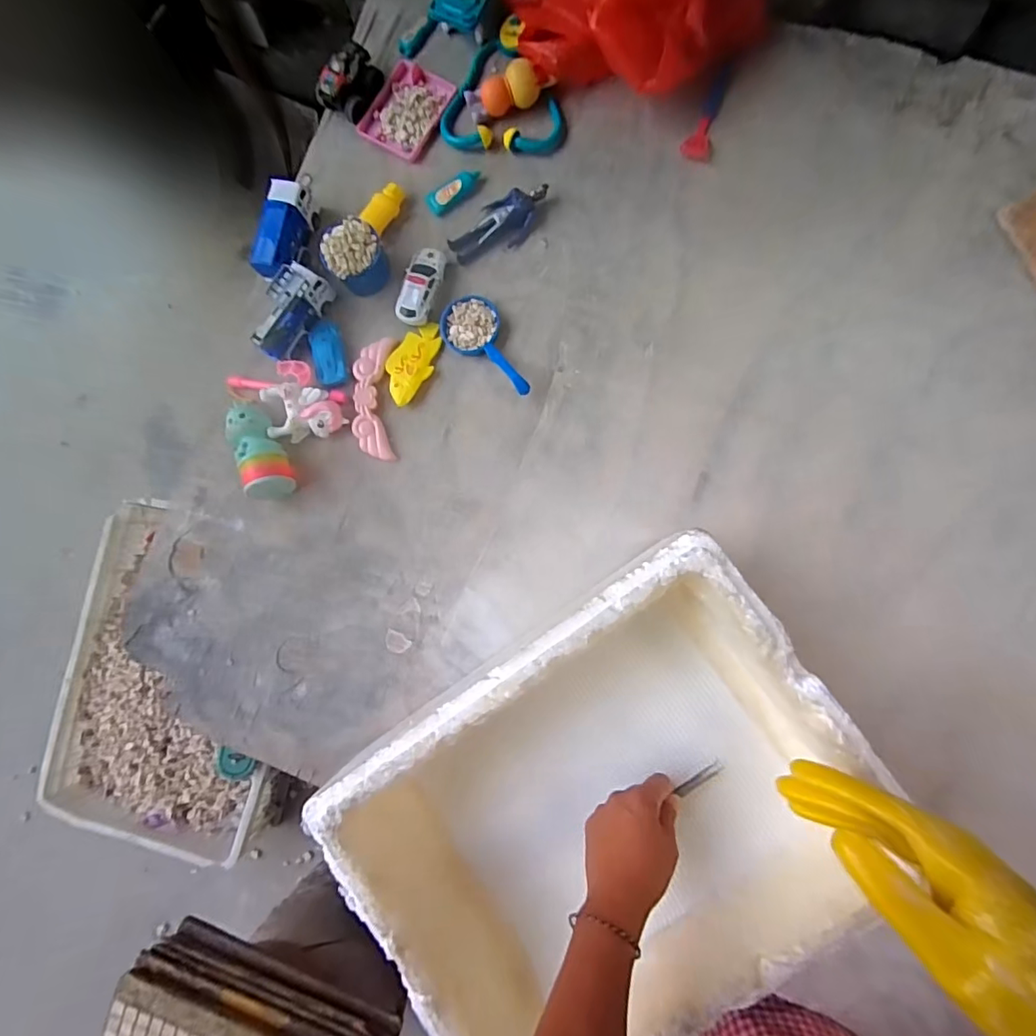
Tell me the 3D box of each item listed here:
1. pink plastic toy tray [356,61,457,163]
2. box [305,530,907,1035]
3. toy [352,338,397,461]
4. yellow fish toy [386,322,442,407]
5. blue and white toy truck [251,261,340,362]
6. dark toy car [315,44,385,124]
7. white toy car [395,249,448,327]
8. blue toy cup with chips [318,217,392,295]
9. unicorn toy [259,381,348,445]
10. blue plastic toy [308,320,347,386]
[{"bbox_3d":[-0.129,-0.480,0.609,0.081,0.015,0.100,34,91,8],"label":"pink plastic toy tray"},{"bbox_3d":[0.072,0.253,0.463,0.411,0.141,0.299,-36,83,4],"label":"box"},{"bbox_3d":[-0.168,-0.139,0.600,0.045,0.014,0.140,-2,86,7],"label":"toy"},{"bbox_3d":[-0.122,-0.181,0.596,0.050,0.014,0.100,33,91,8],"label":"yellow fish toy"},{"bbox_3d":[-0.261,-0.235,0.592,0.040,0.057,0.104,36,91,8],"label":"blue and white toy truck"},{"bbox_3d":[-0.194,-0.500,0.592,0.043,0.040,0.074,39,91,8],"label":"dark toy car"},{"bbox_3d":[-0.110,-0.264,0.590,0.039,0.027,0.086,23,89,8],"label":"white toy car"},{"bbox_3d":[-0.180,-0.291,0.581,0.061,0.063,0.051,-35,83,4],"label":"blue toy cup with chips"},{"bbox_3d":[-0.245,-0.123,0.594,0.081,0.044,0.058,-7,85,7],"label":"unicorn toy"},{"bbox_3d":[-0.222,-0.195,0.602,0.037,0.020,0.080,-18,84,6],"label":"blue plastic toy"}]

